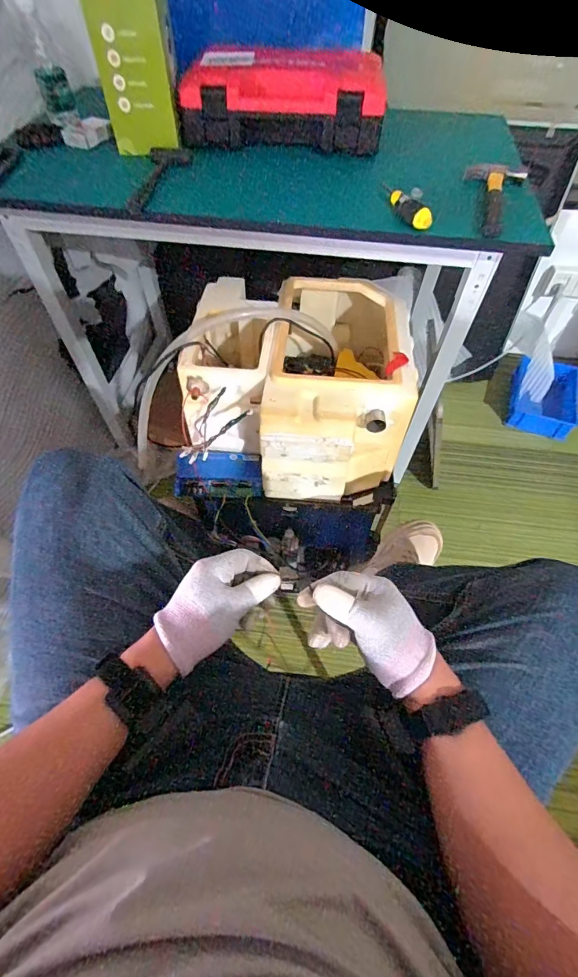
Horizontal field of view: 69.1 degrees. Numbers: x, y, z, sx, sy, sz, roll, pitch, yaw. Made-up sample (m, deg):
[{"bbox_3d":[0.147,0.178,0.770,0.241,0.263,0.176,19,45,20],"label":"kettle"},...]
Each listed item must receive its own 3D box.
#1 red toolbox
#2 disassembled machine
[{"bbox_3d":[-0.014,-0.732,0.789,0.368,0.118,0.216,1,56,0],"label":"red toolbox"},{"bbox_3d":[-0.017,-0.128,0.857,0.443,0.393,0.439,-4,56,-4],"label":"disassembled machine"}]

